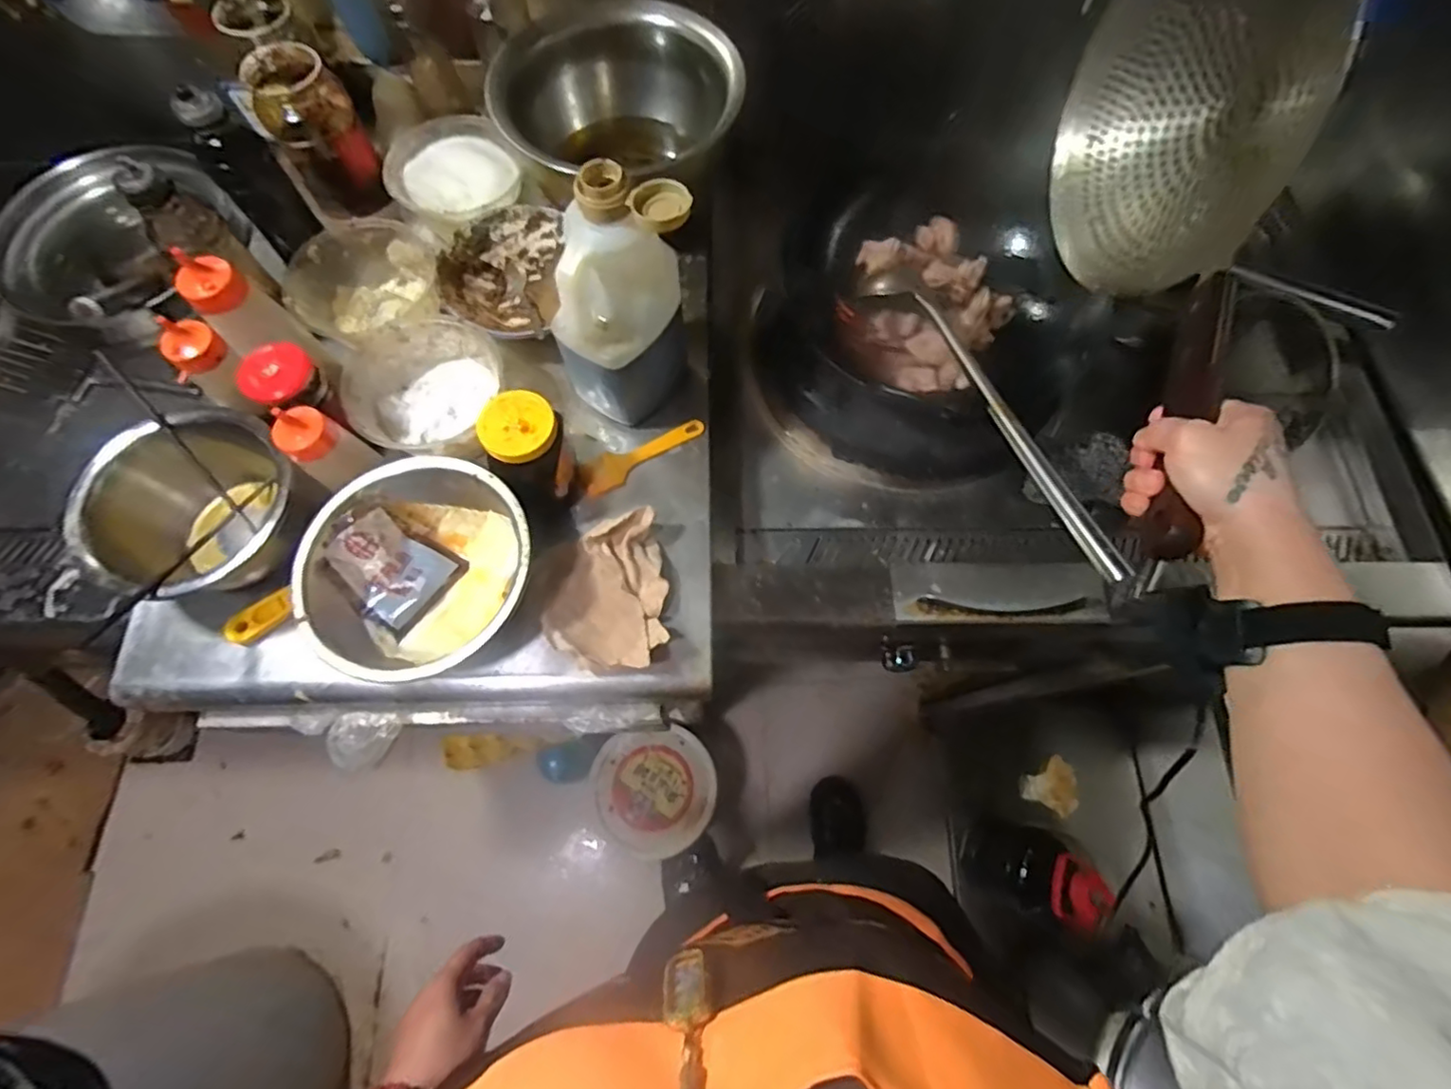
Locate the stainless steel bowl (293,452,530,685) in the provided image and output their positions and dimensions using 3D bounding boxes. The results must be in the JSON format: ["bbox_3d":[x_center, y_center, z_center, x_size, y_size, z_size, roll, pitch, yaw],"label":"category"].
[{"bbox_3d":[-0.298,0.030,0.620,0.207,0.093,0.210,0,70,-1],"label":"stainless steel bowl"}]

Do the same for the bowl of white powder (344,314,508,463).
[{"bbox_3d":[-0.328,-0.168,0.680,0.147,0.071,0.147,0,70,-1],"label":"bowl of white powder"}]

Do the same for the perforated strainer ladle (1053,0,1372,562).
[{"bbox_3d":[0.358,-0.236,0.509,0.114,0.195,0.563,13,66,3],"label":"perforated strainer ladle"}]

